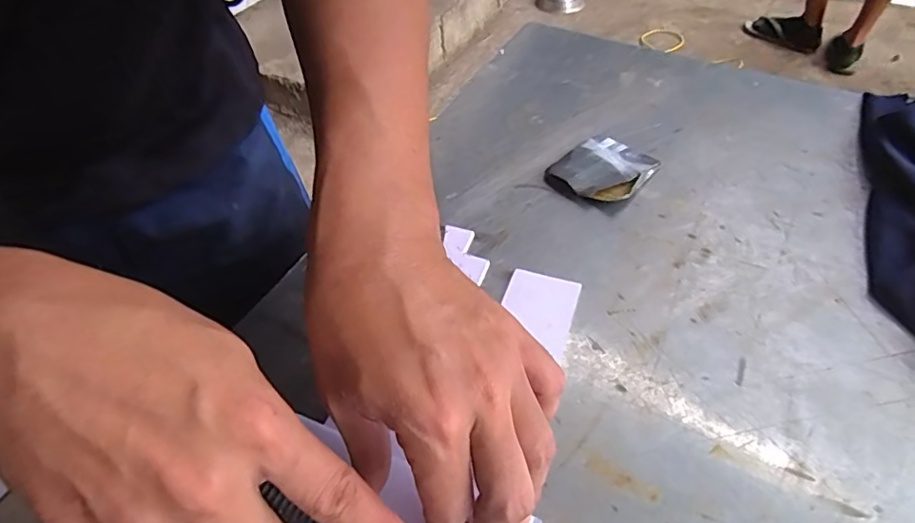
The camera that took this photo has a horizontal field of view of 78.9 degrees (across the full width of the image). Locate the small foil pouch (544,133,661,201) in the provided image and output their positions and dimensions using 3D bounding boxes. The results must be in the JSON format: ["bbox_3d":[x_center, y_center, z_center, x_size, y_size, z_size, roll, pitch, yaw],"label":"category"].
[{"bbox_3d":[0.108,-0.068,0.410,0.068,0.009,0.060,-35,56,-24],"label":"small foil pouch"}]

